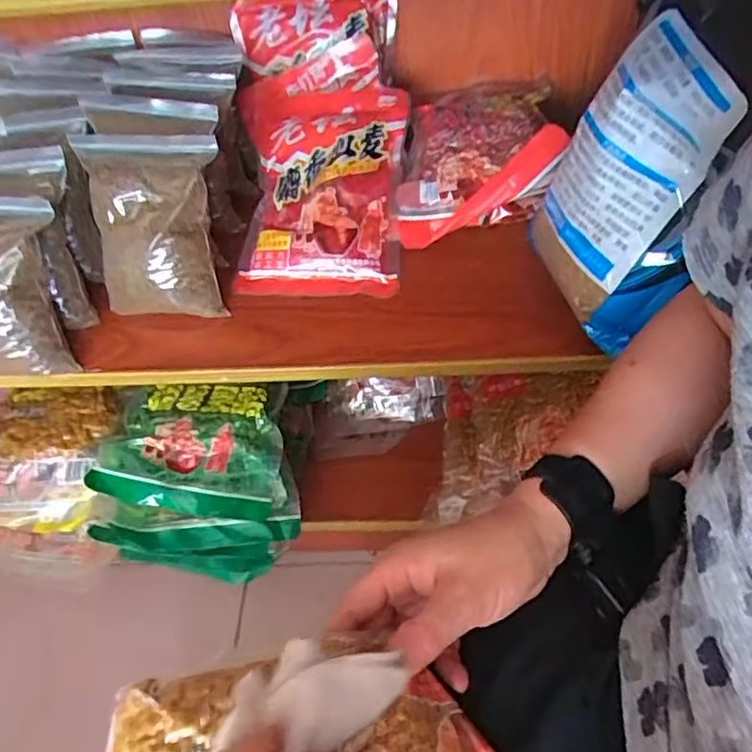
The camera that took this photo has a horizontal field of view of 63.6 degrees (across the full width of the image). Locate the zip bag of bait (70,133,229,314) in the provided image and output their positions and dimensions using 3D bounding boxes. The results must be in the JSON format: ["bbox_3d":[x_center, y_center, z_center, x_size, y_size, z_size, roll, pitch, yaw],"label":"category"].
[{"bbox_3d":[-0.211,-0.141,0.581,0.119,0.140,0.088,-1,49,3],"label":"zip bag of bait"}]

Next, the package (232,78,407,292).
[{"bbox_3d":[-0.063,-0.207,0.650,0.178,0.034,0.250,1,73,10],"label":"package"}]

